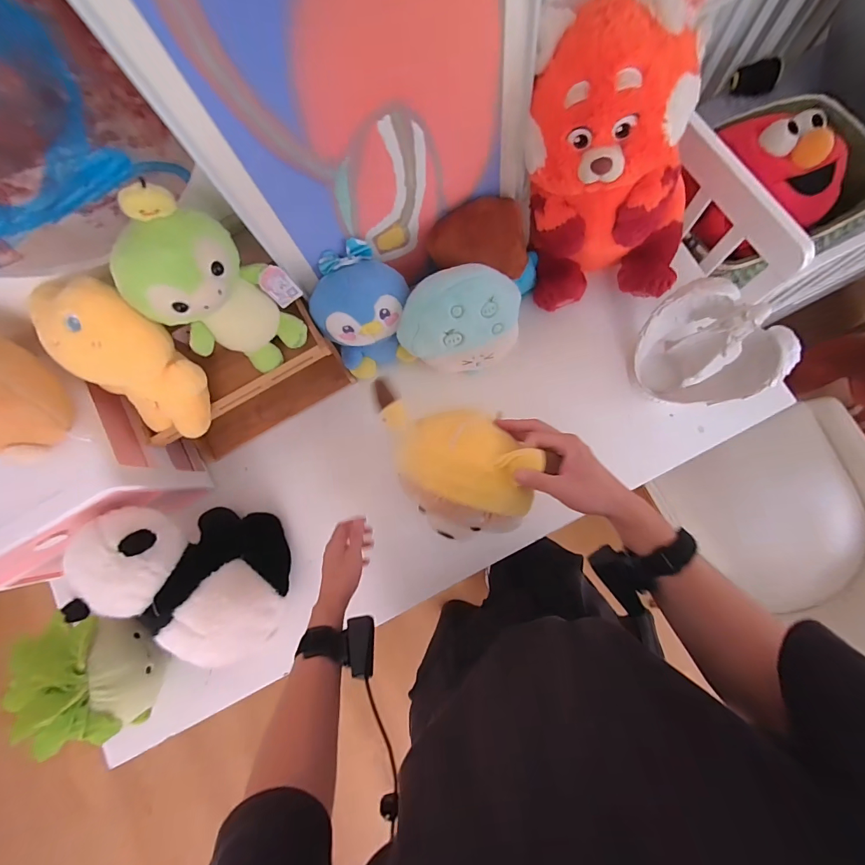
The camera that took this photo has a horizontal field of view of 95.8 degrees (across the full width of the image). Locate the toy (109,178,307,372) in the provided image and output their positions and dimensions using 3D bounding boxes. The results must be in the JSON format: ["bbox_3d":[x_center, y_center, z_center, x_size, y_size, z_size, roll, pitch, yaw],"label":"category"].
[{"bbox_3d":[-0.276,-0.179,0.512,0.129,0.232,0.153,32,85,8],"label":"toy"}]

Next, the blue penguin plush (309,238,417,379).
[{"bbox_3d":[-0.112,-0.200,0.656,0.146,0.180,0.142,-17,81,1],"label":"blue penguin plush"}]

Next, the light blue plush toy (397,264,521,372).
[{"bbox_3d":[0.045,-0.175,0.638,0.192,0.166,0.110,-10,81,2],"label":"light blue plush toy"}]

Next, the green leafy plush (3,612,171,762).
[{"bbox_3d":[-0.514,0.365,0.583,0.113,0.141,0.191,-28,81,0],"label":"green leafy plush"}]

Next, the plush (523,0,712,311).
[{"bbox_3d":[0.263,-0.368,0.559,0.254,0.331,0.225,-2,82,4],"label":"plush"}]

